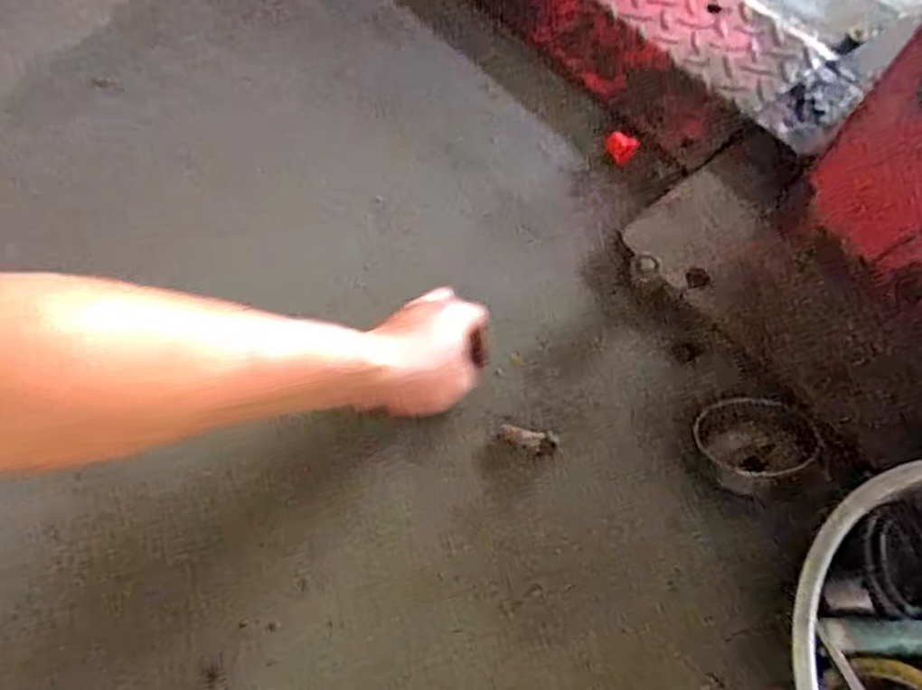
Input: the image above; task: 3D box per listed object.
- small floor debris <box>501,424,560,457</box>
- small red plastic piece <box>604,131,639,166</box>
[{"bbox_3d":[0.052,0.075,0.518,0.044,0.020,0.017,14,63,4],"label":"small floor debris"},{"bbox_3d":[0.155,-0.191,0.655,0.031,0.013,0.033,1,63,-3],"label":"small red plastic piece"}]

